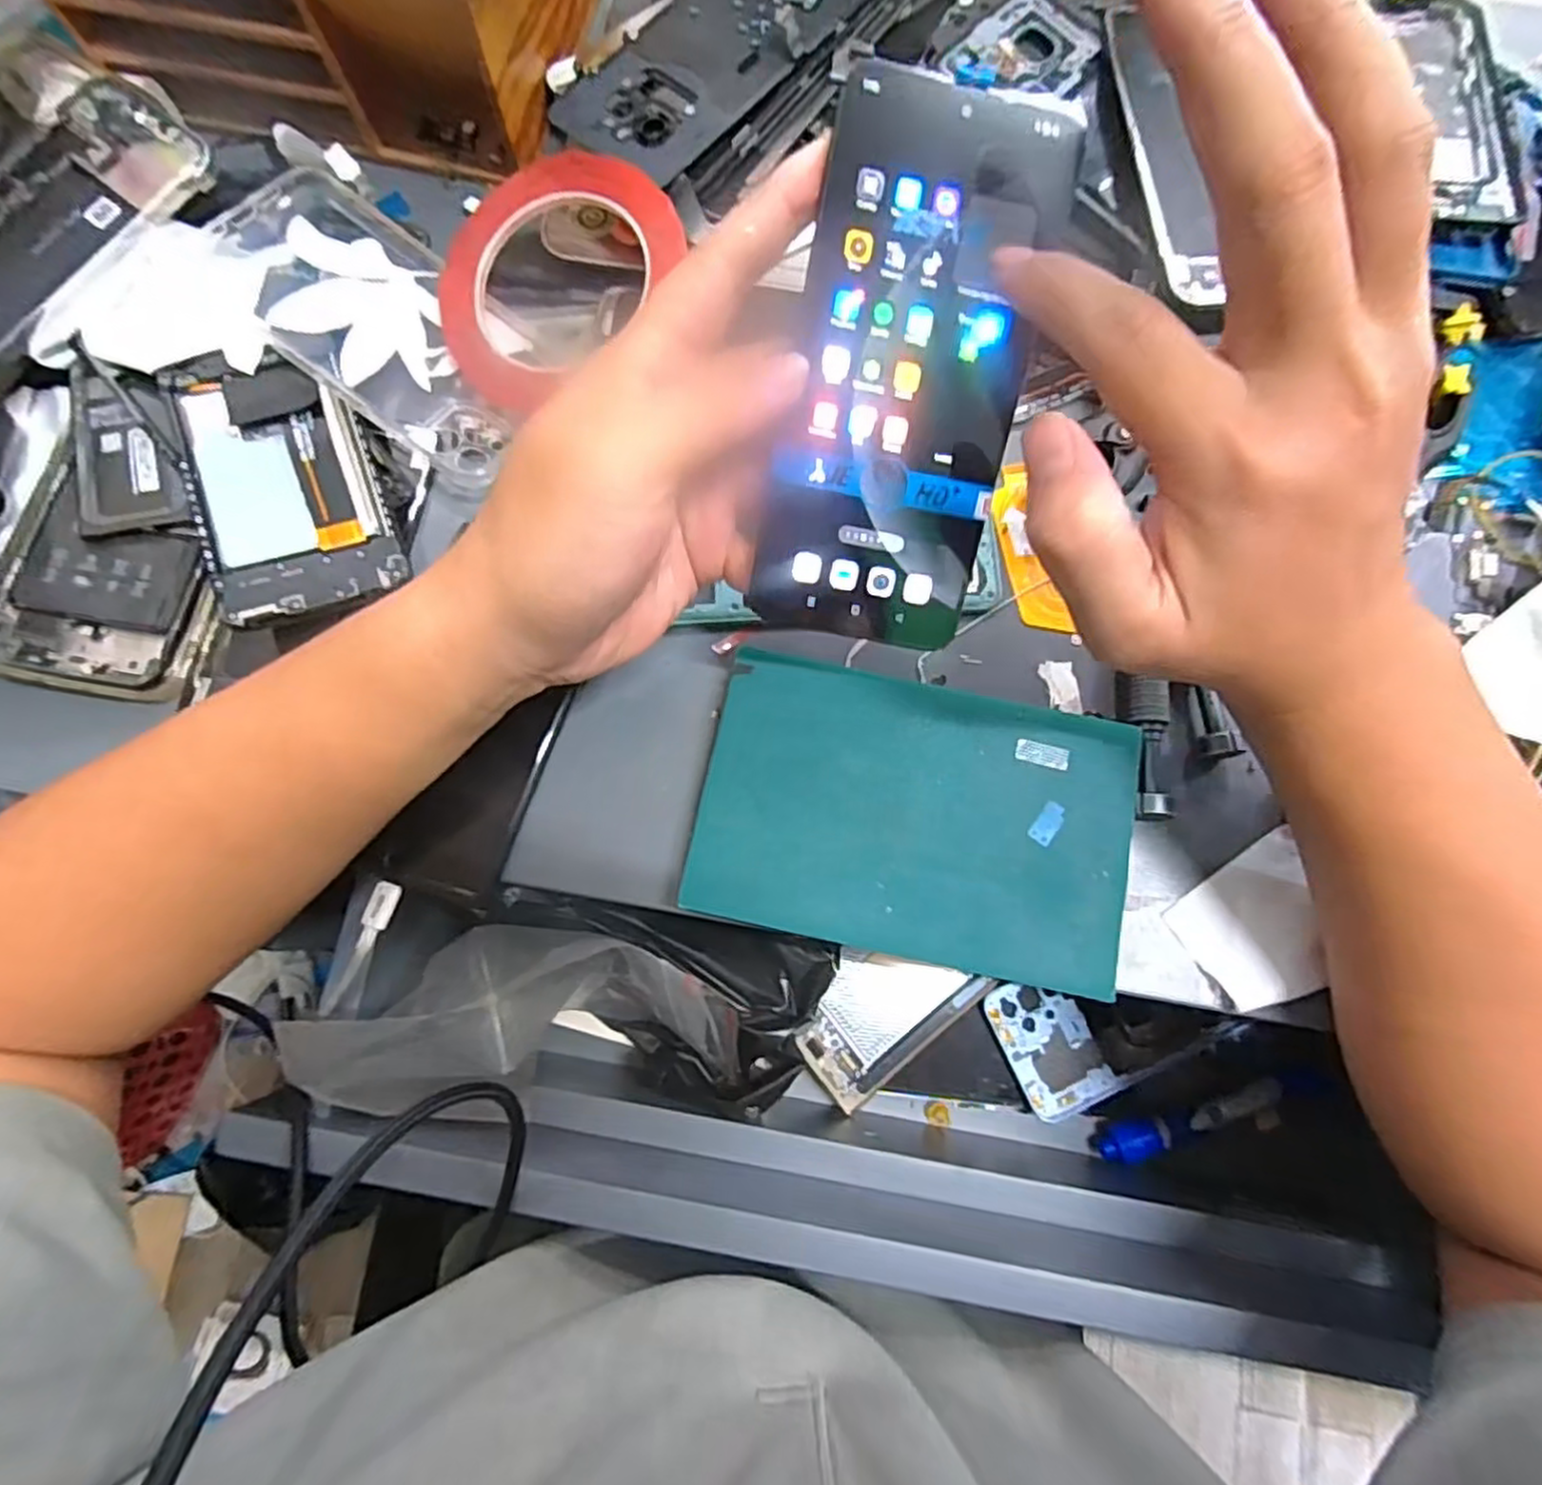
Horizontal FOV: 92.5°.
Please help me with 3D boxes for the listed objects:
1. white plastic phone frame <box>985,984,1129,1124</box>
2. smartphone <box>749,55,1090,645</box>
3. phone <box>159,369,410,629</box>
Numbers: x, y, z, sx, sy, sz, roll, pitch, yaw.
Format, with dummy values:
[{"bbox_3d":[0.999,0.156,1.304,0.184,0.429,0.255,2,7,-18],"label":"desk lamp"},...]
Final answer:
[{"bbox_3d":[0.159,0.173,0.421,0.051,0.004,0.079,-29,78,-7],"label":"white plastic phone frame"},{"bbox_3d":[0.043,-0.114,0.236,0.071,0.005,0.160,9,108,-4],"label":"smartphone"},{"bbox_3d":[-0.205,-0.108,0.309,0.069,0.015,0.115,-22,78,-5],"label":"phone"}]

